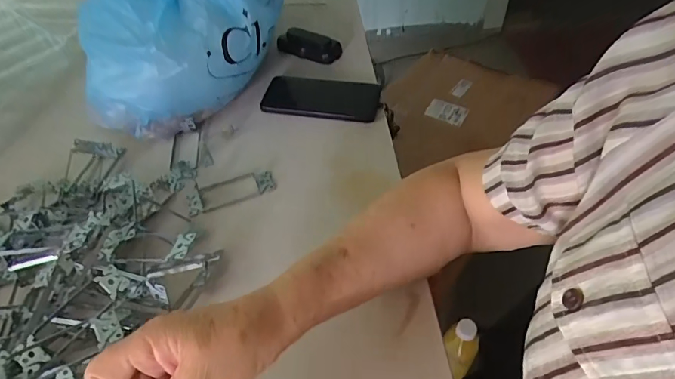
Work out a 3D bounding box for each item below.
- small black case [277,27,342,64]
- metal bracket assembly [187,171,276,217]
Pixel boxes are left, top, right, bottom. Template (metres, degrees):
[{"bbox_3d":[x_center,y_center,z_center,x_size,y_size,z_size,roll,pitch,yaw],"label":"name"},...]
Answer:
[{"bbox_3d":[-0.045,-0.239,0.702,0.095,0.030,0.053,21,53,19],"label":"small black case"},{"bbox_3d":[-0.130,0.000,0.516,0.104,0.010,0.043,-15,51,-11],"label":"metal bracket assembly"}]

